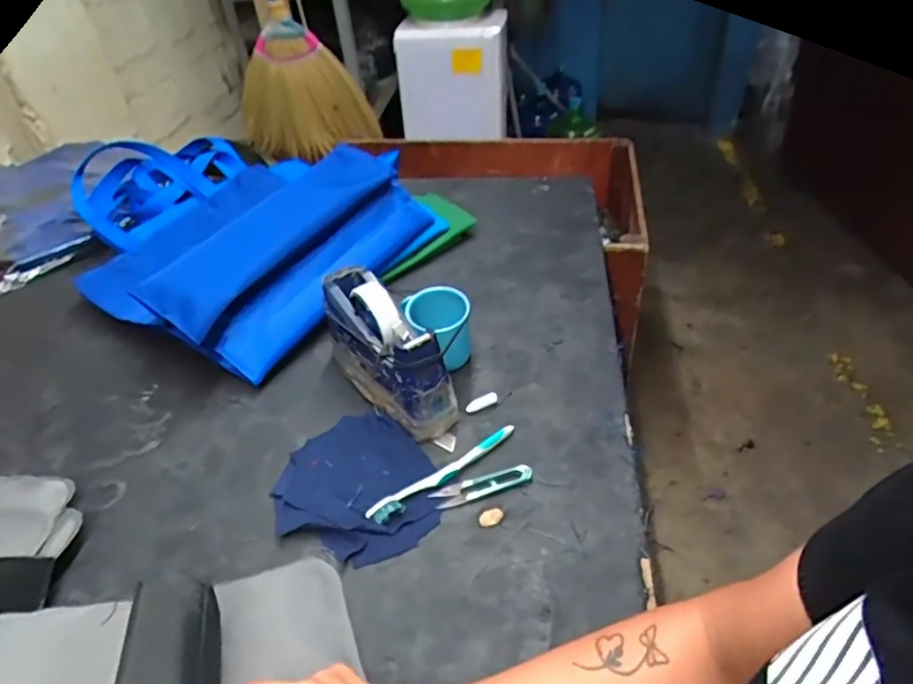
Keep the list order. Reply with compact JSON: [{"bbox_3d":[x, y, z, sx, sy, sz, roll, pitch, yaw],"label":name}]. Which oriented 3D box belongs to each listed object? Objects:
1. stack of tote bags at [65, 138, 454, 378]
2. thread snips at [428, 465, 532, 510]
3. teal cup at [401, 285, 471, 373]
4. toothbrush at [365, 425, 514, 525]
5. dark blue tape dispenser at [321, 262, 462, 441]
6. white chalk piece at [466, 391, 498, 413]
[{"bbox_3d":[-0.348,-0.185,0.889,0.540,0.152,0.418,26,49,31],"label":"stack of tote bags"},{"bbox_3d":[0.026,0.142,0.569,0.101,0.008,0.021,-14,41,-11],"label":"thread snips"},{"bbox_3d":[-0.022,-0.009,0.692,0.076,0.094,0.073,-3,40,2],"label":"teal cup"},{"bbox_3d":[-0.010,0.129,0.579,0.173,0.014,0.020,-30,46,-27],"label":"toothbrush"},{"bbox_3d":[-0.083,0.006,0.649,0.066,0.121,0.200,-28,45,-26],"label":"dark blue tape dispenser"},{"bbox_3d":[0.028,0.068,0.650,0.036,0.015,0.014,-14,41,-12],"label":"white chalk piece"}]

